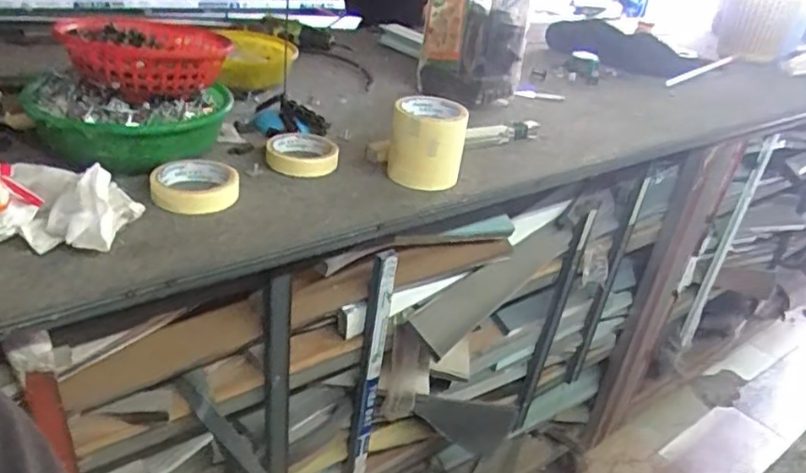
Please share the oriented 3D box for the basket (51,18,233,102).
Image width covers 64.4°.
[{"bbox_3d":[-0.285,-0.197,0.719,0.164,0.068,0.149,-3,31,-19],"label":"basket"}]

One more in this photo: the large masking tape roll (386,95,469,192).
[{"bbox_3d":[0.028,-0.114,0.802,0.092,0.103,0.088,6,29,-3],"label":"large masking tape roll"}]

